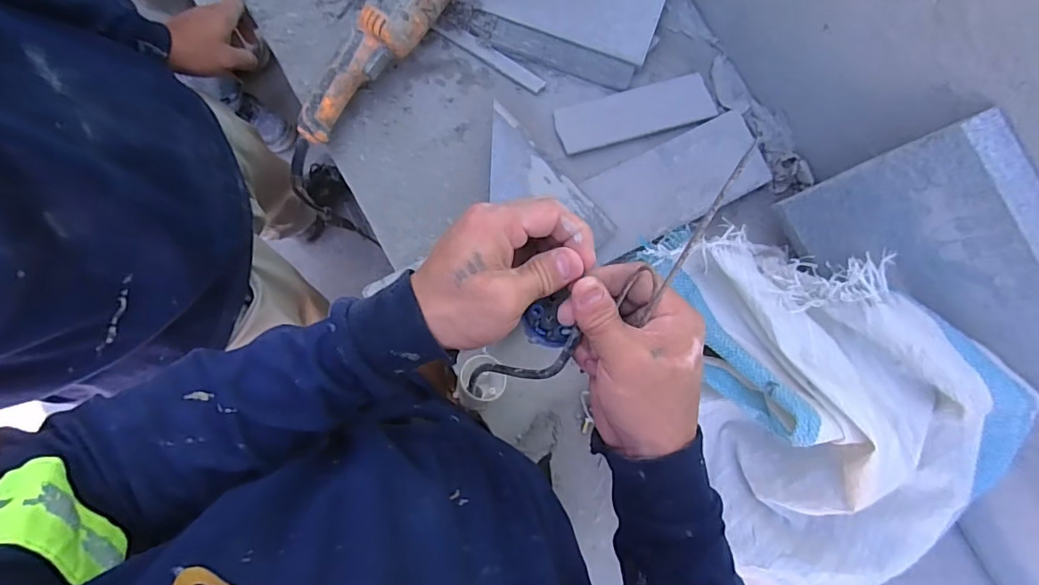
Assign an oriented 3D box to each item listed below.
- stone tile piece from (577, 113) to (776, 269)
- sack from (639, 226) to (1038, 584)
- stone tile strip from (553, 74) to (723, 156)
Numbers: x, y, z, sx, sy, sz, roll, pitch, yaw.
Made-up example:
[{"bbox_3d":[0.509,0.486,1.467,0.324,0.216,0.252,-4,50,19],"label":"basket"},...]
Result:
[{"bbox_3d":[0.174,-0.124,0.590,0.222,0.019,0.095,-26,88,-6],"label":"stone tile piece"},{"bbox_3d":[0.266,0.108,0.481,0.258,0.172,0.373,-15,86,-6],"label":"sack"},{"bbox_3d":[0.133,-0.209,0.598,0.180,0.015,0.059,-14,86,-6],"label":"stone tile strip"}]

